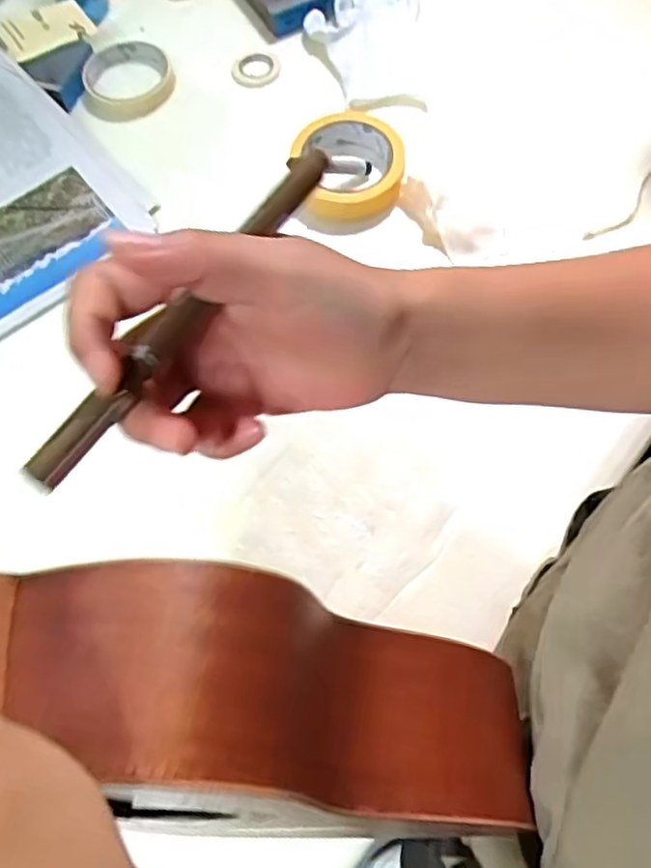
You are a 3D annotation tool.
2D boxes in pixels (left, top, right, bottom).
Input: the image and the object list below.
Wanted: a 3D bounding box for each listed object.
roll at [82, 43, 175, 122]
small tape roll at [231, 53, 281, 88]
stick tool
[{"bbox_3d":[-0.190,-0.340,0.650,0.086,0.018,0.103,-5,66,0],"label":"roll"},{"bbox_3d":[-0.068,-0.356,0.657,0.046,0.006,0.047,-1,67,2],"label":"small tape roll"},{"bbox_3d":[-0.044,-0.038,0.210,0.013,0.014,0.135,35,79,16],"label":"stick tool"}]

